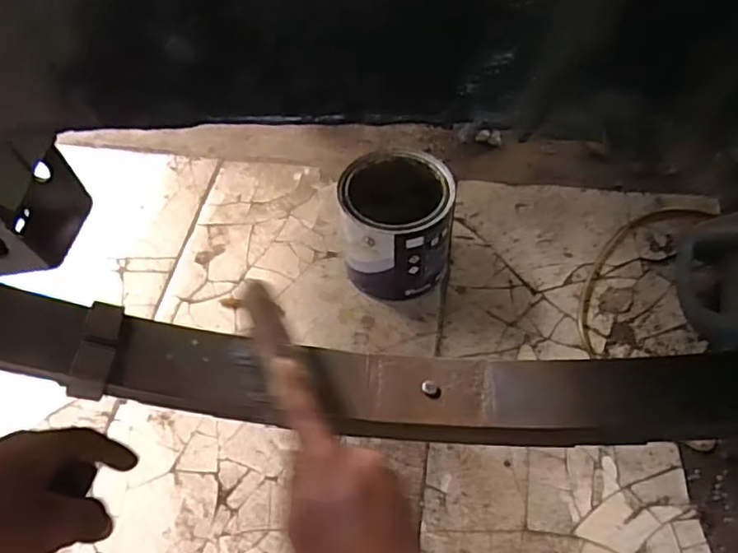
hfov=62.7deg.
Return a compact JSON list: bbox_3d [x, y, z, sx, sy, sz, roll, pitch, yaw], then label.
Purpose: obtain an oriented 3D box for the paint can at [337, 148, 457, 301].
[{"bbox_3d":[0.042,-0.068,0.847,0.145,0.162,0.151,-1,54,1],"label":"paint can"}]

